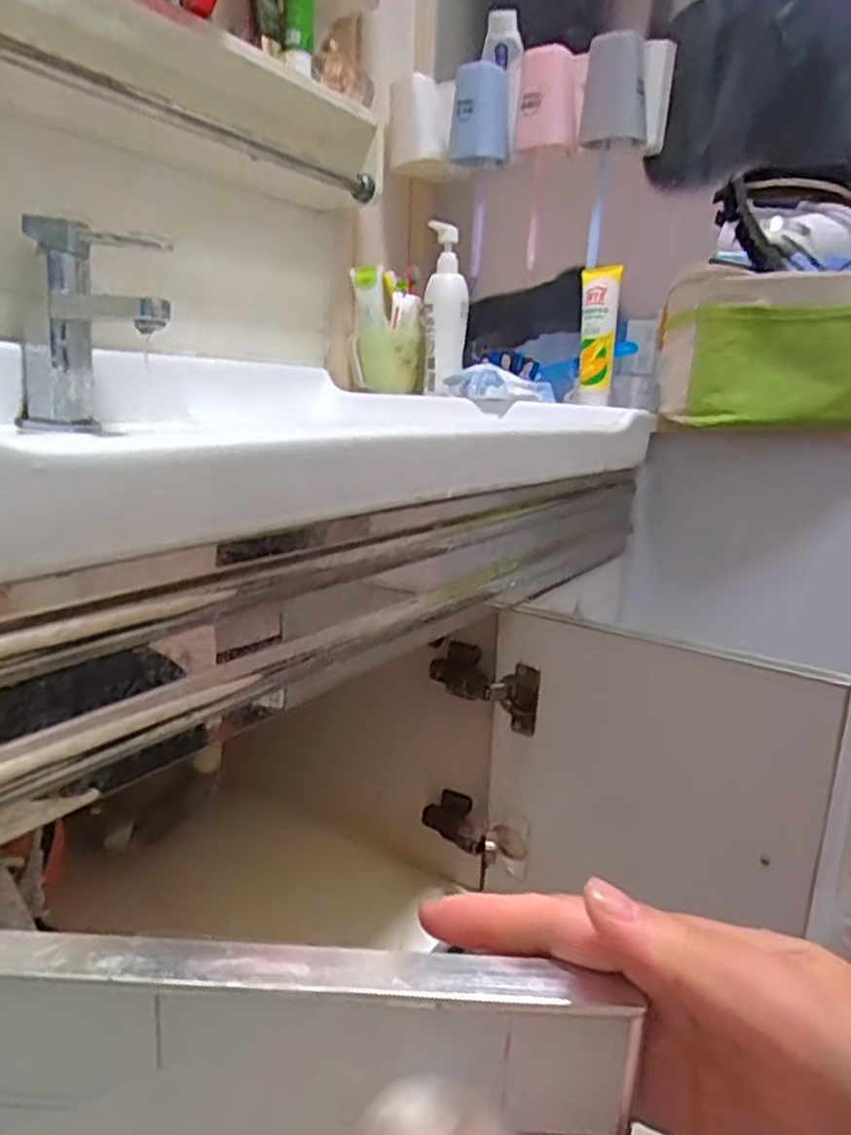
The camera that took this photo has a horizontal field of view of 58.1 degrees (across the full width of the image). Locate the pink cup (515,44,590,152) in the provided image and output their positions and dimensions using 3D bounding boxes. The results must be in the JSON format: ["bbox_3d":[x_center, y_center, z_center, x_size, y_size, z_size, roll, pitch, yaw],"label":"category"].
[{"bbox_3d":[0.145,-0.544,0.888,0.075,0.103,0.062,4,13,7],"label":"pink cup"}]

